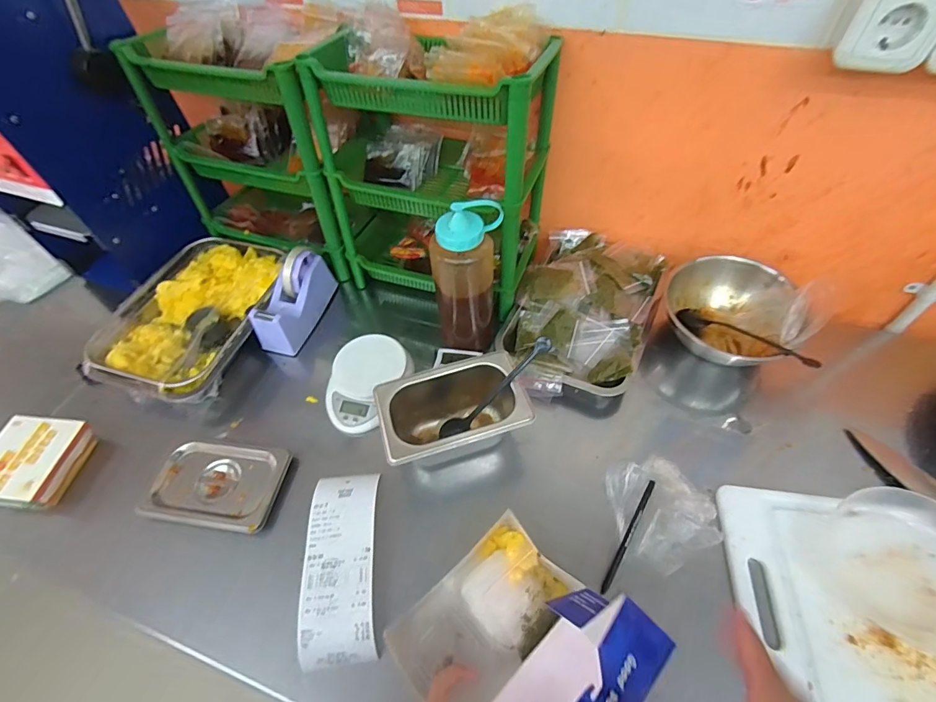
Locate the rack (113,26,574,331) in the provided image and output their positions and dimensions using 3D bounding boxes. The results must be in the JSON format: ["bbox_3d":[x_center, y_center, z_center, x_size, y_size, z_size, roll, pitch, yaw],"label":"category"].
[{"bbox_3d":[-0.196,-0.293,0.690,0.609,0.332,0.267,14,60,13],"label":"rack"}]

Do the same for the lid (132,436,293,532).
[{"bbox_3d":[-0.319,0.167,0.560,0.165,0.019,0.106,5,58,8],"label":"lid"}]

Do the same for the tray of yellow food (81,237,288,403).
[{"bbox_3d":[-0.433,-0.061,0.712,0.211,0.055,0.301,15,60,13],"label":"tray of yellow food"}]

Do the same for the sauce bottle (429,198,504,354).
[{"bbox_3d":[-0.003,-0.092,0.603,0.090,0.232,0.062,3,54,6],"label":"sauce bottle"}]

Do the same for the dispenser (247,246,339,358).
[{"bbox_3d":[-0.282,-0.085,0.700,0.063,0.097,0.158,14,56,14],"label":"dispenser"}]

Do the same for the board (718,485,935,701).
[{"bbox_3d":[0.453,0.273,0.434,0.336,0.012,0.239,4,58,7],"label":"board"}]

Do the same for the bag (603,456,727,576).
[{"bbox_3d":[0.210,0.180,0.496,0.093,0.049,0.125,-33,58,-19],"label":"bag"}]

